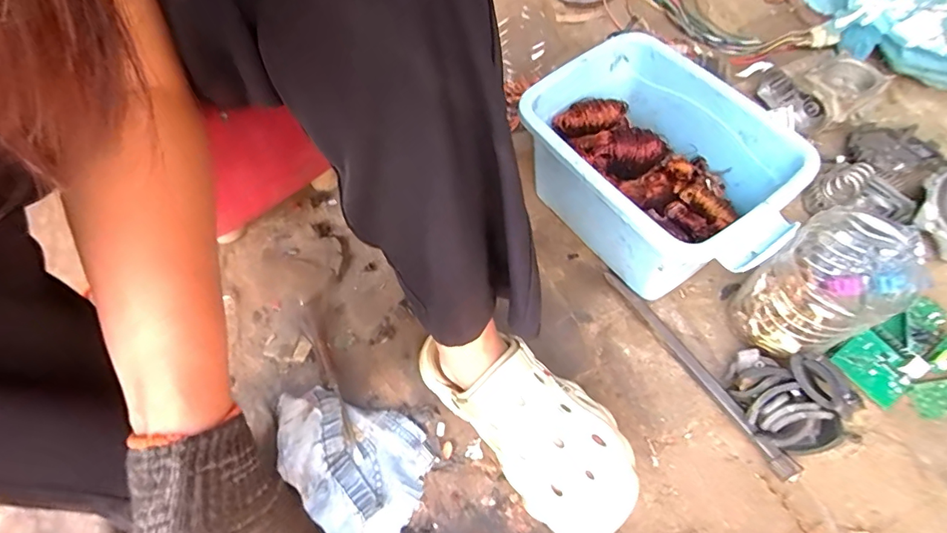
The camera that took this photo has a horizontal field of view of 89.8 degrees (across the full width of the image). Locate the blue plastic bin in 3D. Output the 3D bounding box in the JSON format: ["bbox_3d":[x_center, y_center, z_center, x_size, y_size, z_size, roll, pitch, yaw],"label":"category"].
[{"bbox_3d":[0.202,-0.104,0.574,0.202,0.174,0.320,-32,64,-12],"label":"blue plastic bin"}]

